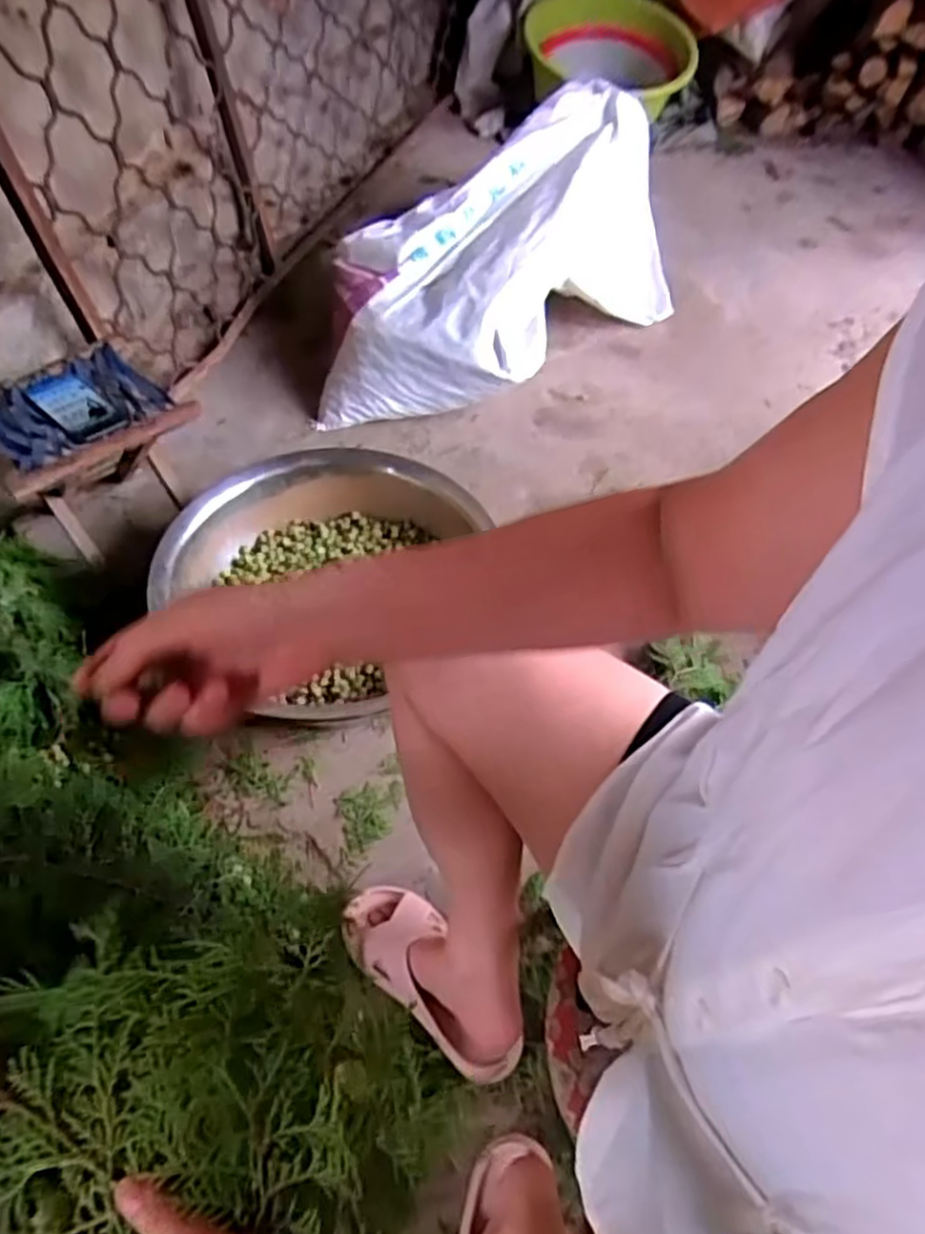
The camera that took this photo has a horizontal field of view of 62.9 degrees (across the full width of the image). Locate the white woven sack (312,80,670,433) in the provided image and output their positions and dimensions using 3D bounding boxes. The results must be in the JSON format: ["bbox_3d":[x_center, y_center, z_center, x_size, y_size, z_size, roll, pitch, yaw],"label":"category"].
[{"bbox_3d":[0.087,-0.667,1.439,0.405,0.324,0.860,34,58,21],"label":"white woven sack"}]

